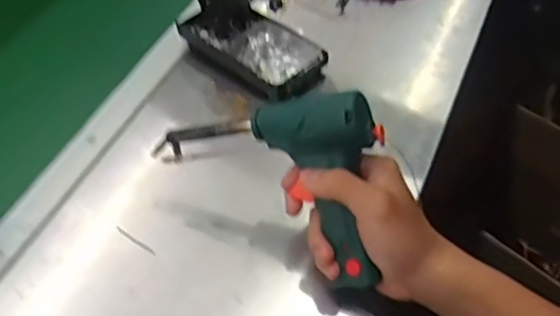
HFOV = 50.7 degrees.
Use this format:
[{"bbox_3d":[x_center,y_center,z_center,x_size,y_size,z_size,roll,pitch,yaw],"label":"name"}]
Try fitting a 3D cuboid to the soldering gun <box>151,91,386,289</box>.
[{"bbox_3d":[0.008,-0.004,0.464,0.206,0.128,0.045,32,26,20],"label":"soldering gun"}]

